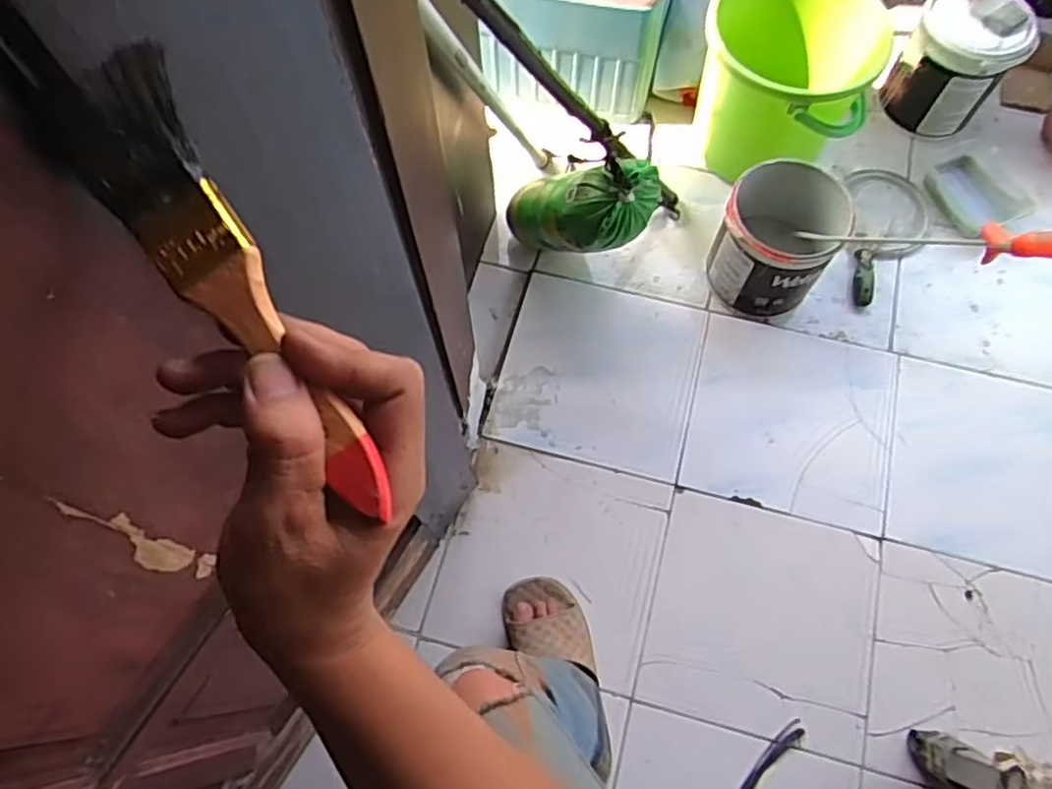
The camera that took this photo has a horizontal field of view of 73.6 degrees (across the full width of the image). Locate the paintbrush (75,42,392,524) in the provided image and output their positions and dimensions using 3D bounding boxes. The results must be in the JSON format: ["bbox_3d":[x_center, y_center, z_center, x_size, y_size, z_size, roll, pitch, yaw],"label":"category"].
[{"bbox_3d":[-0.093,-0.031,0.232,0.036,0.022,0.161,-33,94,-10],"label":"paintbrush"}]

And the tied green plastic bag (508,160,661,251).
[{"bbox_3d":[0.055,-0.267,1.041,0.102,0.333,0.106,-50,120,-15],"label":"tied green plastic bag"}]

